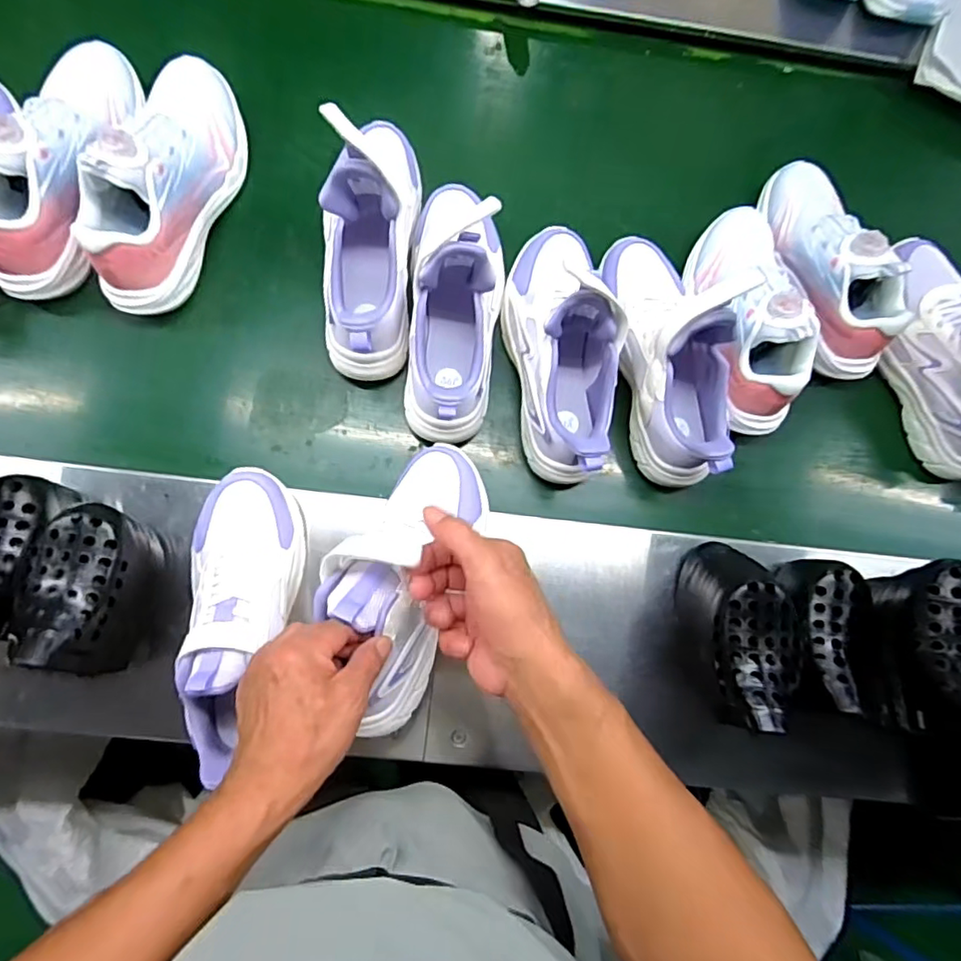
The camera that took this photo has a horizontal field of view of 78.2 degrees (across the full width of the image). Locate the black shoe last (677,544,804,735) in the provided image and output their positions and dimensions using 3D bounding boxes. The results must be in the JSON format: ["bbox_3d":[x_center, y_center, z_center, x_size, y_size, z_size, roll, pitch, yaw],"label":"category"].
[{"bbox_3d":[0.211,0.124,0.510,0.073,0.140,0.134,-8,83,-5],"label":"black shoe last"}]

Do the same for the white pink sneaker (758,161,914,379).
[{"bbox_3d":[0.365,-0.220,0.607,0.083,0.099,0.223,-12,84,-6],"label":"white pink sneaker"}]

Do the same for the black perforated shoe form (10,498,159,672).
[{"bbox_3d":[-0.299,0.086,0.466,0.067,0.130,0.128,9,82,-3],"label":"black perforated shoe form"}]

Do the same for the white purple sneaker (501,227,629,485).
[{"bbox_3d":[0.079,-0.129,0.559,0.094,0.130,0.246,-7,83,-5],"label":"white purple sneaker"}]

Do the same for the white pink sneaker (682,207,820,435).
[{"bbox_3d":[0.270,-0.166,0.597,0.091,0.107,0.222,1,83,-4],"label":"white pink sneaker"}]

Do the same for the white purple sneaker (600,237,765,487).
[{"bbox_3d":[0.184,-0.128,0.562,0.089,0.145,0.256,-9,84,-5],"label":"white purple sneaker"}]

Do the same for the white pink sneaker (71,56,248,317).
[{"bbox_3d":[-0.300,-0.286,0.557,0.083,0.128,0.245,17,82,-2],"label":"white pink sneaker"}]

